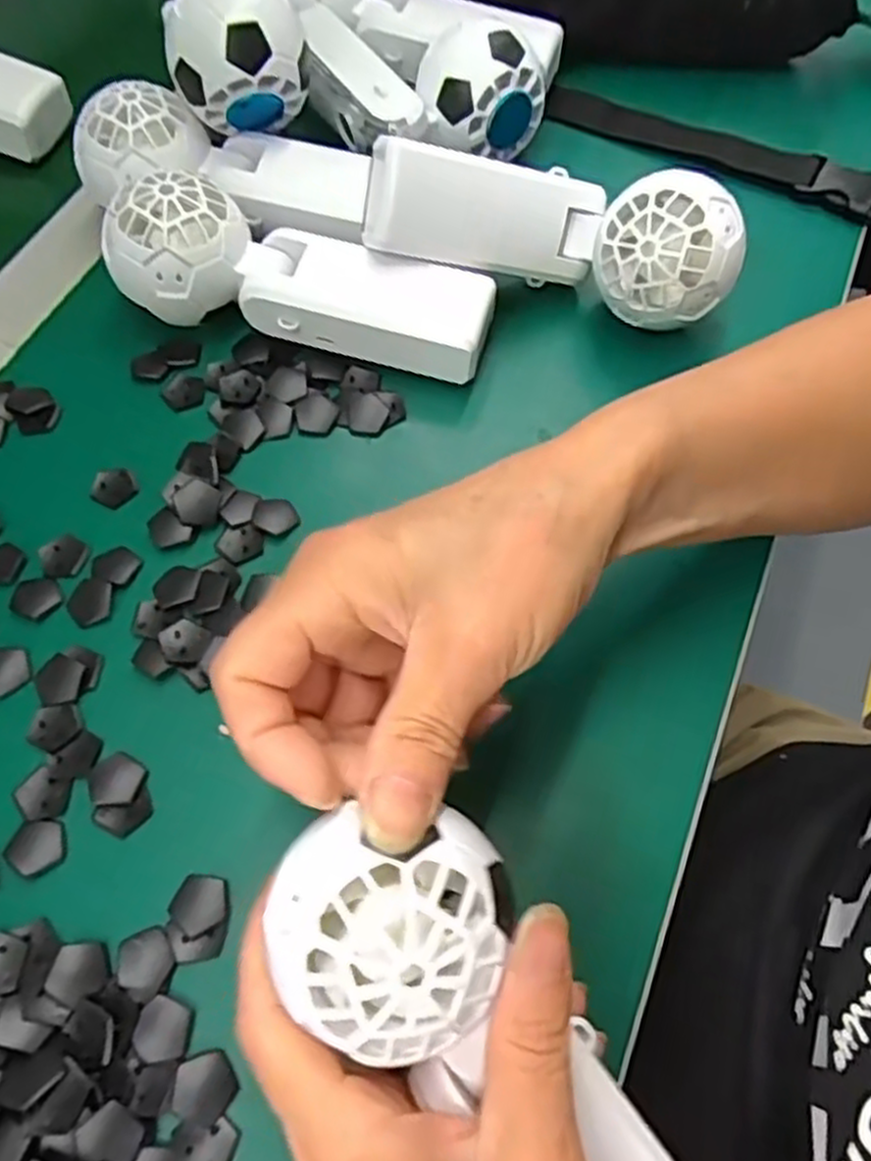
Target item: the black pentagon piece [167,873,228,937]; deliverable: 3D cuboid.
[{"bbox_3d":[-0.078,0.107,0.257,0.018,0.004,0.018,35,69,17],"label":"black pentagon piece"}]

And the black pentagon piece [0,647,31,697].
[{"bbox_3d":[-0.163,0.033,0.291,0.020,0.004,0.018,23,66,12],"label":"black pentagon piece"}]

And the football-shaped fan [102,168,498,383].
[{"bbox_3d":[-0.060,-0.134,0.343,0.171,0.055,0.053,9,64,5],"label":"football-shaped fan"}]

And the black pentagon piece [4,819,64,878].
[{"bbox_3d":[-0.137,0.091,0.264,0.019,0.004,0.018,-15,64,-7],"label":"black pentagon piece"}]

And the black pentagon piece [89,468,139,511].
[{"bbox_3d":[-0.136,-0.040,0.327,0.019,0.004,0.018,23,66,12],"label":"black pentagon piece"}]

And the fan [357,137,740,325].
[{"bbox_3d":[0.050,-0.151,0.345,0.156,0.074,0.053,7,63,4],"label":"fan"}]

